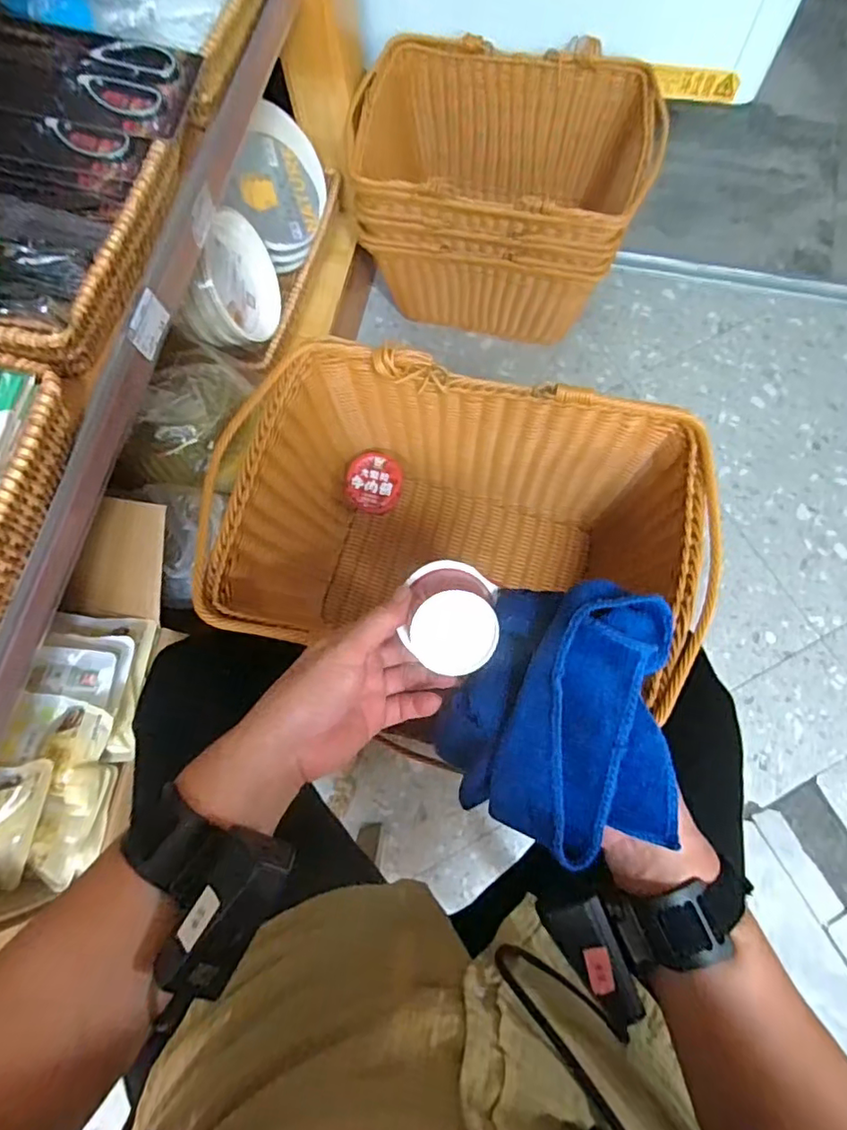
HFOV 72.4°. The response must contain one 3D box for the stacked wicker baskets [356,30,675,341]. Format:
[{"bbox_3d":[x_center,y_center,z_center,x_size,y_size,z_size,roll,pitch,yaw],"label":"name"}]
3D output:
[{"bbox_3d":[0.131,-0.647,1.077,0.485,0.349,0.331,8,73,4],"label":"stacked wicker baskets"}]

